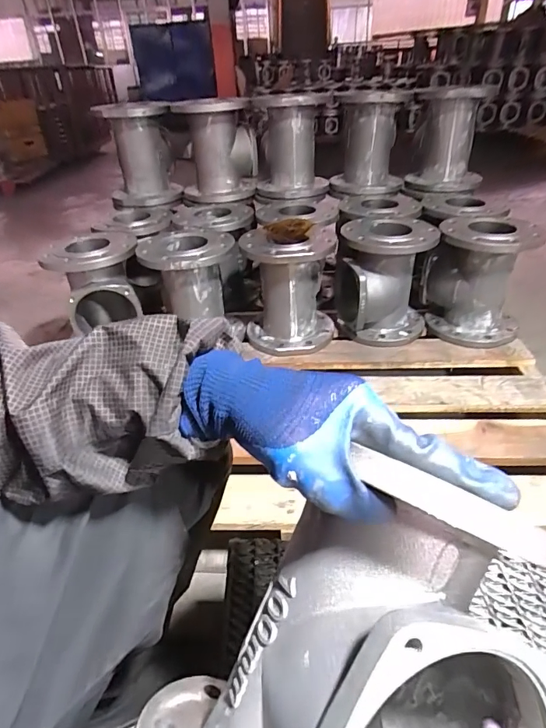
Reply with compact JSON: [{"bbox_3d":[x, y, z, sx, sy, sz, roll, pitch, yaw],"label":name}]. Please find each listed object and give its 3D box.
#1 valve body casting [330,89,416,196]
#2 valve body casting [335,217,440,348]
[{"bbox_3d":[0.269,-0.627,1.238,0.188,0.252,0.228,0,34,5],"label":"valve body casting"},{"bbox_3d":[0.263,-0.199,1.042,0.198,0.245,0.204,0,34,4],"label":"valve body casting"}]

